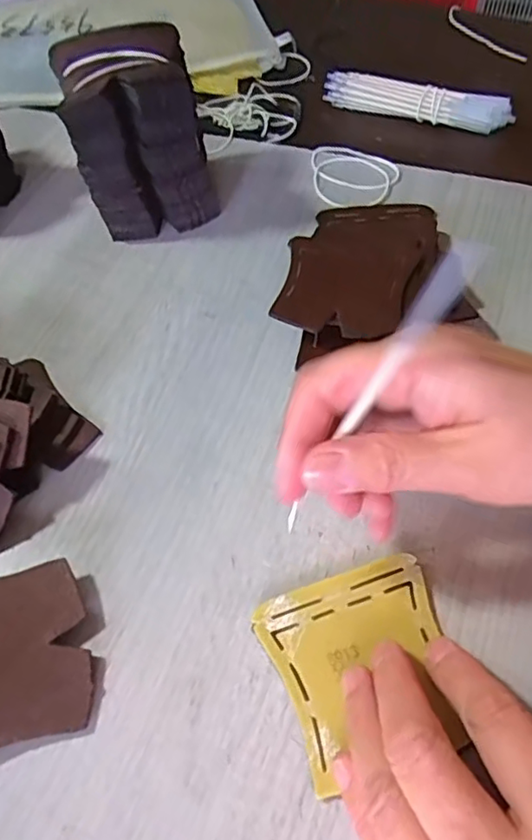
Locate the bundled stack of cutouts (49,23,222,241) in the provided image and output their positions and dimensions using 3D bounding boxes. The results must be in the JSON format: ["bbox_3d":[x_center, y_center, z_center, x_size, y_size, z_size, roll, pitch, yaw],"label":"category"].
[{"bbox_3d":[-0.080,-0.180,0.386,0.078,0.101,0.078,-14,55,-5],"label":"bundled stack of cutouts"}]

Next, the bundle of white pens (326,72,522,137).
[{"bbox_3d":[0.114,-0.245,0.466,0.142,0.023,0.017,21,59,18],"label":"bundle of white pens"}]

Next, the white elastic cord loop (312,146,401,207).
[{"bbox_3d":[0.064,-0.176,0.432,0.060,0.004,0.067,-3,55,2],"label":"white elastic cord loop"}]

